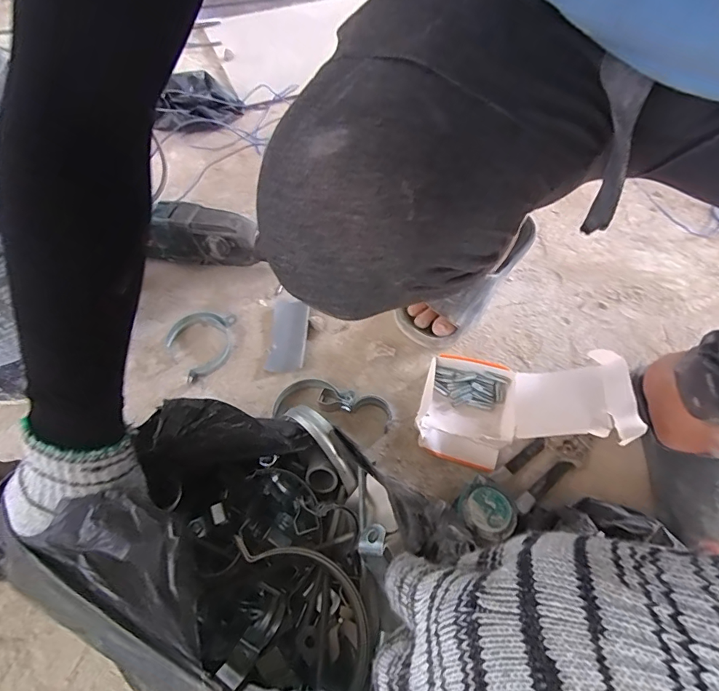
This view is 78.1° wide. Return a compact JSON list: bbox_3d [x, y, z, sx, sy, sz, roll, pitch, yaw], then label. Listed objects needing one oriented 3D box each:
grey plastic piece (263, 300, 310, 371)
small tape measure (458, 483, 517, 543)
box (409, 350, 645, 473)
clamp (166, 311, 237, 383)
[{"bbox_3d":[-0.107,-0.019,0.667,0.056,0.017,0.128,0,56,3],"label":"grey plastic piece"},{"bbox_3d":[0.139,0.187,0.492,0.061,0.036,0.056,23,57,18],"label":"small tape measure"},{"bbox_3d":[0.195,0.071,0.551,0.232,0.096,0.150,8,56,8],"label":"box"},{"bbox_3d":[-0.240,-0.001,0.657,0.096,0.023,0.115,10,57,10],"label":"clamp"}]

